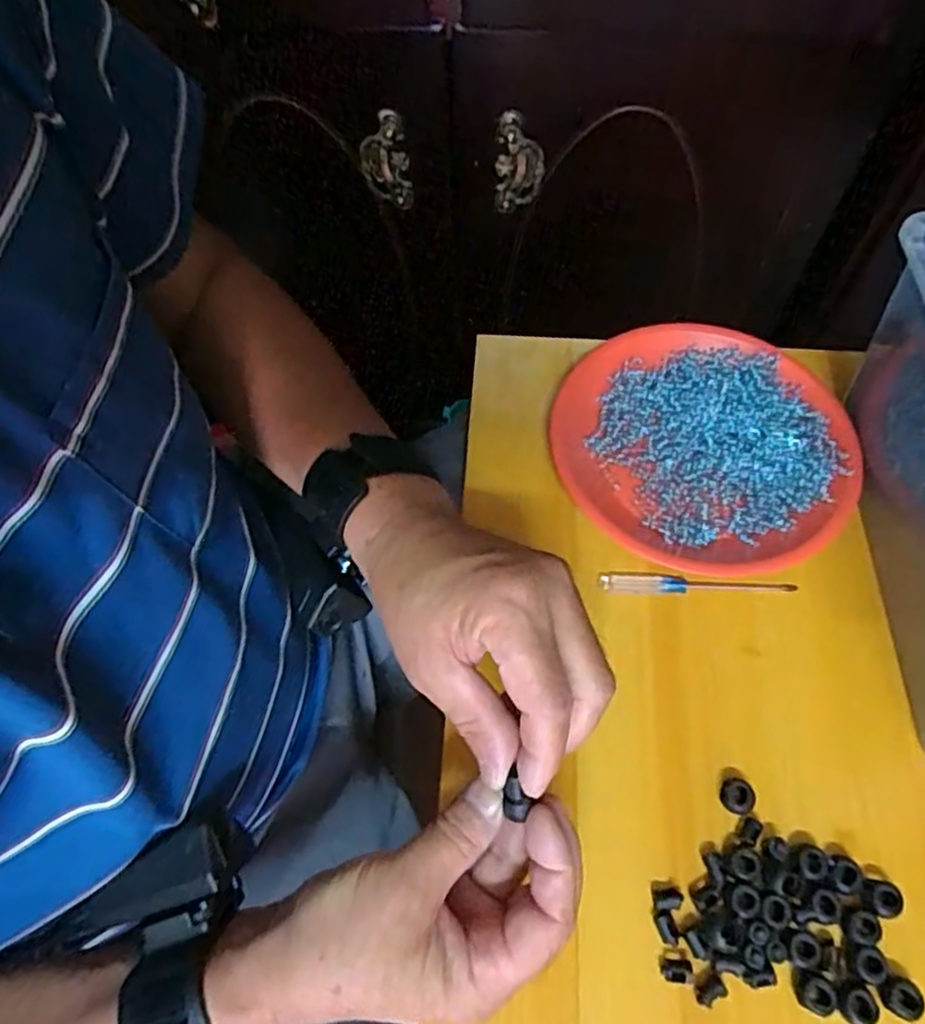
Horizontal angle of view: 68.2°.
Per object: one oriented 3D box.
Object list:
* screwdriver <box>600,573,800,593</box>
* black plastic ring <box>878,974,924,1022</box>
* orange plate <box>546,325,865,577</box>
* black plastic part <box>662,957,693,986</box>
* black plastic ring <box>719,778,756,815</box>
[{"bbox_3d":[0.148,0.047,0.428,0.122,0.007,0.011,3,62,3],"label":"screwdriver"},{"bbox_3d":[0.208,0.230,0.323,0.018,0.009,0.016,20,64,11],"label":"black plastic ring"},{"bbox_3d":[0.162,-0.048,0.470,0.196,0.029,0.181,-1,62,1],"label":"orange plate"},{"bbox_3d":[0.105,0.224,0.333,0.014,0.004,0.010,2,62,2],"label":"black plastic part"},{"bbox_3d":[0.149,0.153,0.368,0.016,0.008,0.018,-7,62,-3],"label":"black plastic ring"}]

